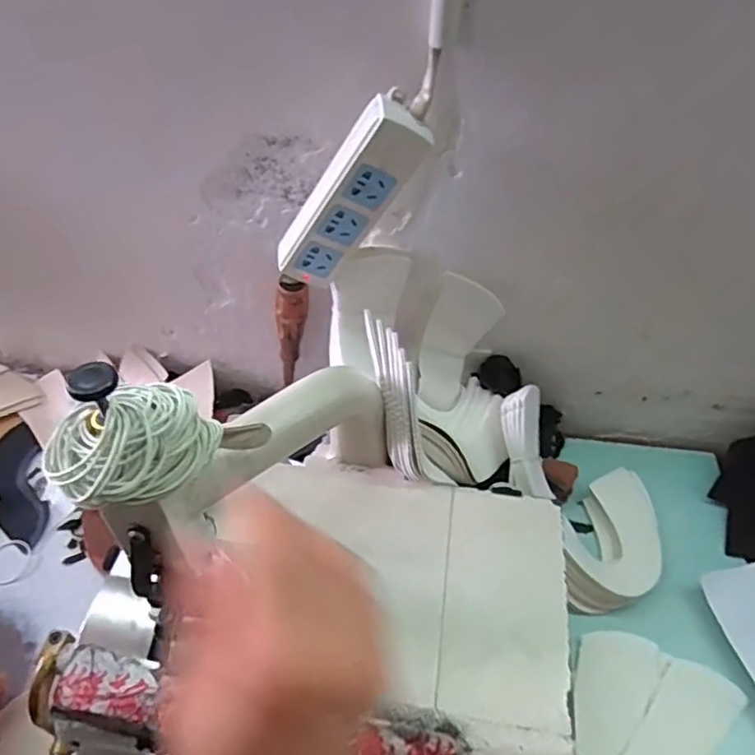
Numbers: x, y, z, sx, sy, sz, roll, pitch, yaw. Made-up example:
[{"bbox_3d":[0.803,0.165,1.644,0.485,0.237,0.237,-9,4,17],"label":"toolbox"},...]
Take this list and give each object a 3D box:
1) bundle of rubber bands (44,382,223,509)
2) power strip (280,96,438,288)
[{"bbox_3d":[-0.126,0.033,0.324,0.086,0.045,0.051,-27,52,-26],"label":"bundle of rubber bands"},{"bbox_3d":[-0.024,-0.142,0.506,0.058,0.173,0.028,27,41,-20],"label":"power strip"}]

